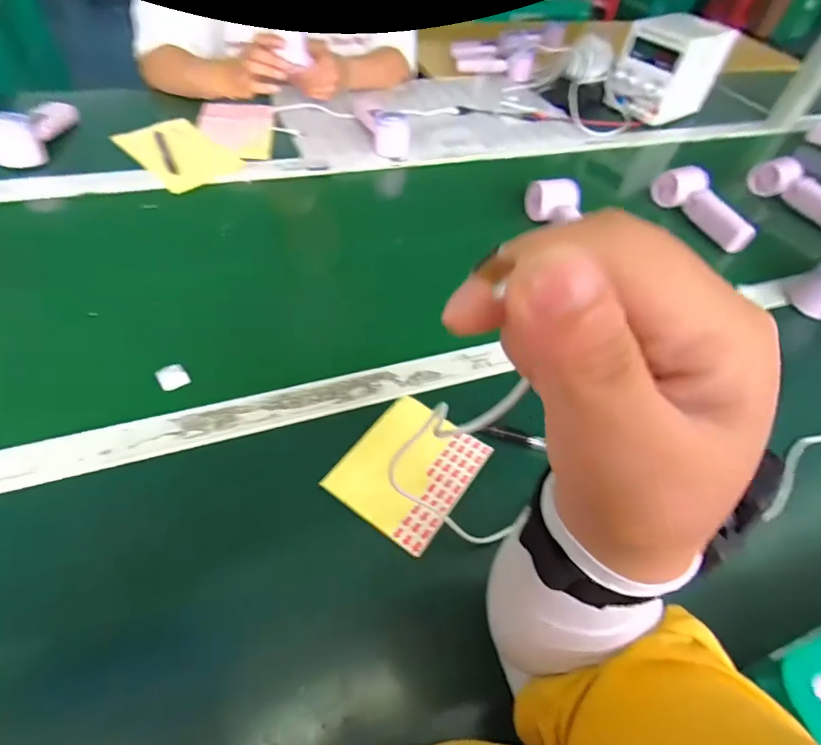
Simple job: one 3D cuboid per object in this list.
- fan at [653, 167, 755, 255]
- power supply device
[{"bbox_3d":[0.448,-0.257,0.702,0.048,0.053,0.184,-4,51,-9],"label":"fan"},{"bbox_3d":[0.534,-0.633,0.943,0.187,0.150,0.136,-26,58,-24],"label":"power supply device"}]

